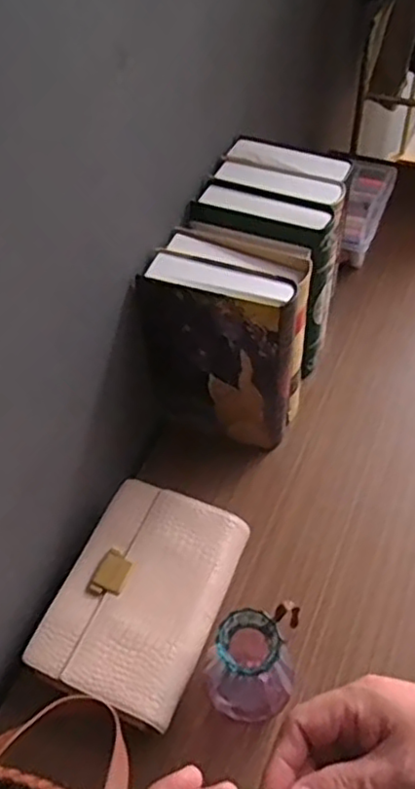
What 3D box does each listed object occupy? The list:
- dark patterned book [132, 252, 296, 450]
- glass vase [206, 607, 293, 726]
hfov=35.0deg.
[{"bbox_3d":[0.013,-0.040,0.820,0.174,0.275,0.053,12,53,12],"label":"dark patterned book"},{"bbox_3d":[0.038,0.271,0.652,0.079,0.139,0.086,-32,56,-20],"label":"glass vase"}]

